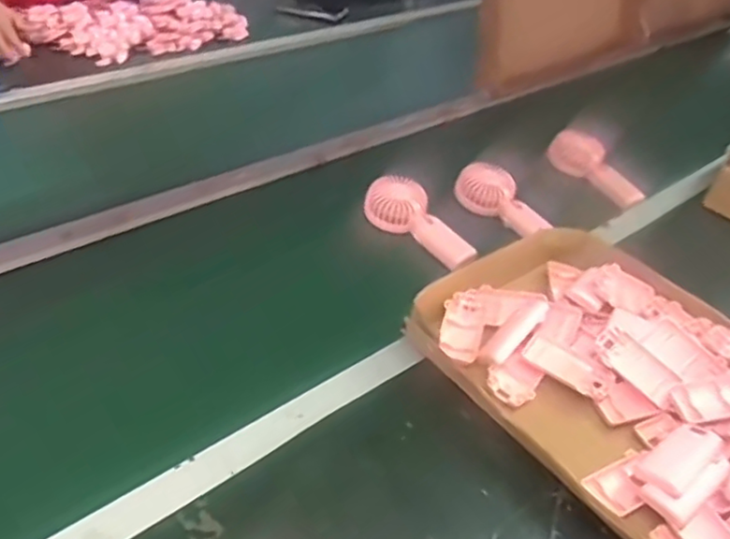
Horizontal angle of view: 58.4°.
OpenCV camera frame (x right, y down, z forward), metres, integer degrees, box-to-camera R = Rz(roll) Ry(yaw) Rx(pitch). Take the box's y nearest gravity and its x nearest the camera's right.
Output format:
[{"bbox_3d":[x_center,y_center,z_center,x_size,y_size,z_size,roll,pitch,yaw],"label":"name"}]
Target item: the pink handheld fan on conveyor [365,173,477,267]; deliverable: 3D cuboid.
[{"bbox_3d":[0.079,-0.065,0.901,0.173,0.047,0.077,41,50,17],"label":"pink handheld fan on conveyor"}]

